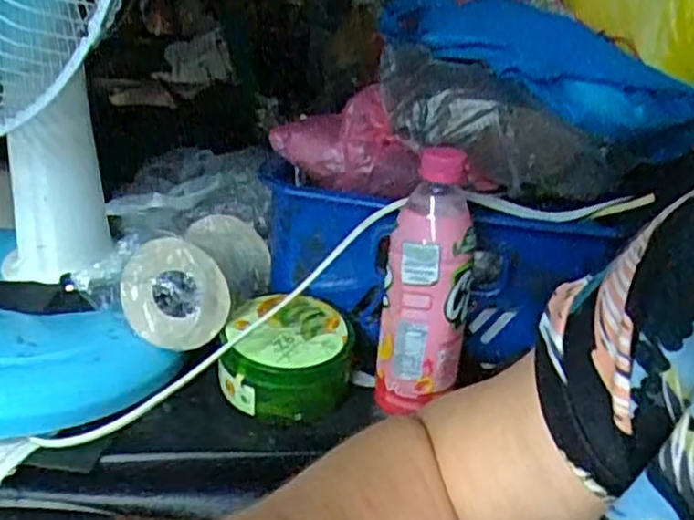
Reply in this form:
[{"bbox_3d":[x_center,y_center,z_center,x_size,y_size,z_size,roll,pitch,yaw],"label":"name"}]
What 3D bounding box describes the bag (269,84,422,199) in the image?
[{"bbox_3d":[0.000,-0.104,0.619,0.054,0.080,0.134,-14,31,-40],"label":"bag"}]

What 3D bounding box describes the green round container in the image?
[{"bbox_3d":[-0.048,0.075,0.572,0.101,0.060,0.092,4,23,-7],"label":"green round container"}]

